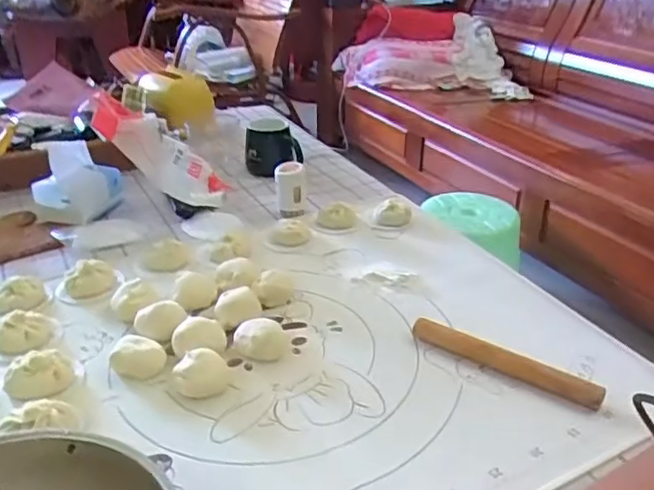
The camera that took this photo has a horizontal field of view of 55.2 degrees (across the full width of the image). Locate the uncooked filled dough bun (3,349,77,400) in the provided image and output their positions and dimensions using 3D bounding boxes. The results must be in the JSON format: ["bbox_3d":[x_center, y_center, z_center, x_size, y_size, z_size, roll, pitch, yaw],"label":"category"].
[{"bbox_3d":[-0.305,0.135,0.660,0.068,0.034,0.042,-12,31,-21],"label":"uncooked filled dough bun"}]

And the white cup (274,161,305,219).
[{"bbox_3d":[-0.060,-0.091,1.023,0.047,0.088,0.042,-2,29,-3],"label":"white cup"}]

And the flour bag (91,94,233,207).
[{"bbox_3d":[-0.269,-0.146,1.004,0.073,0.240,0.080,30,82,42],"label":"flour bag"}]

